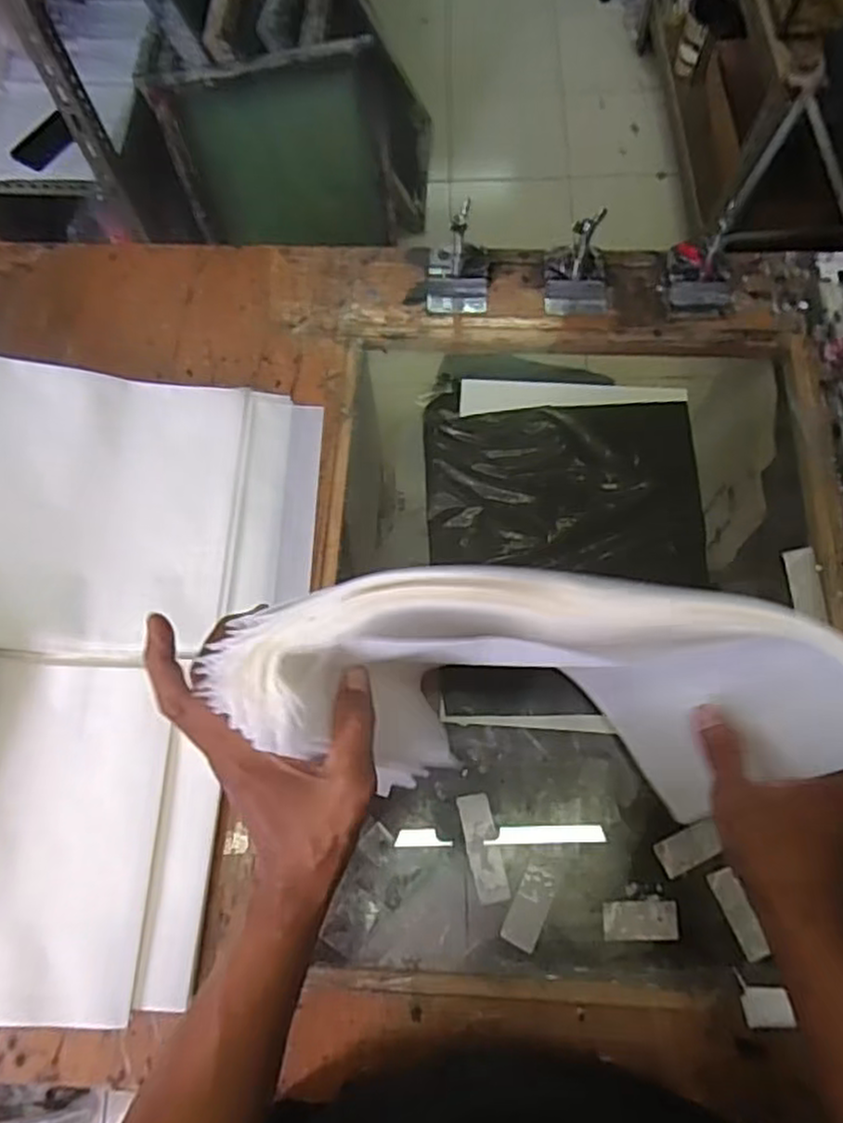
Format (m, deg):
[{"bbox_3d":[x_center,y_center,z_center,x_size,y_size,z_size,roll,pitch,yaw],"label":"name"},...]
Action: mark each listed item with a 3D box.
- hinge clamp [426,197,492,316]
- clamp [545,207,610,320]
[{"bbox_3d":[0.037,-0.303,0.714,0.063,0.088,0.079,3,70,3],"label":"hinge clamp"},{"bbox_3d":[0.157,-0.297,0.707,0.064,0.079,0.084,-1,70,1],"label":"clamp"}]

